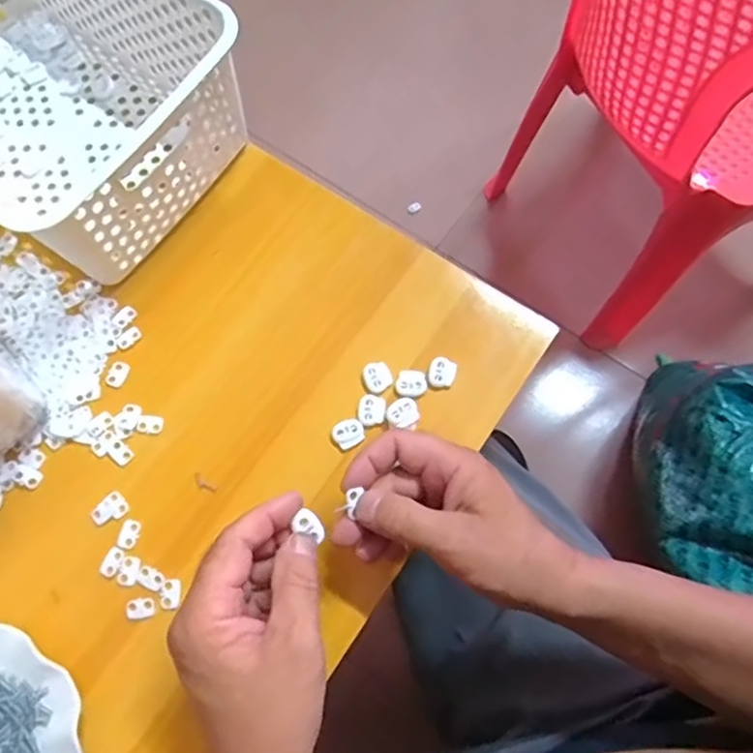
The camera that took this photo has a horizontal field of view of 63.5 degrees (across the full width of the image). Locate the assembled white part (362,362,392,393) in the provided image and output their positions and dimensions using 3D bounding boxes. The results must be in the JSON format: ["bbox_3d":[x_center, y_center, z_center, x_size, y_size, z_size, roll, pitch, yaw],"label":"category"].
[{"bbox_3d":[0.001,0.001,0.444,0.019,0.007,0.021,-25,72,-6],"label":"assembled white part"}]

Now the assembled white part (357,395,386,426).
[{"bbox_3d":[-0.004,0.024,0.435,0.019,0.004,0.021,5,72,4],"label":"assembled white part"}]

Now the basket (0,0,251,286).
[{"bbox_3d":[-0.264,-0.228,0.470,0.300,0.111,0.191,33,76,12],"label":"basket"}]

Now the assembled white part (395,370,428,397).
[{"bbox_3d":[0.026,0.005,0.440,0.022,0.004,0.021,3,72,3],"label":"assembled white part"}]

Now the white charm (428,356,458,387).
[{"bbox_3d":[0.048,-0.003,0.442,0.019,0.004,0.022,19,73,8],"label":"white charm"}]

